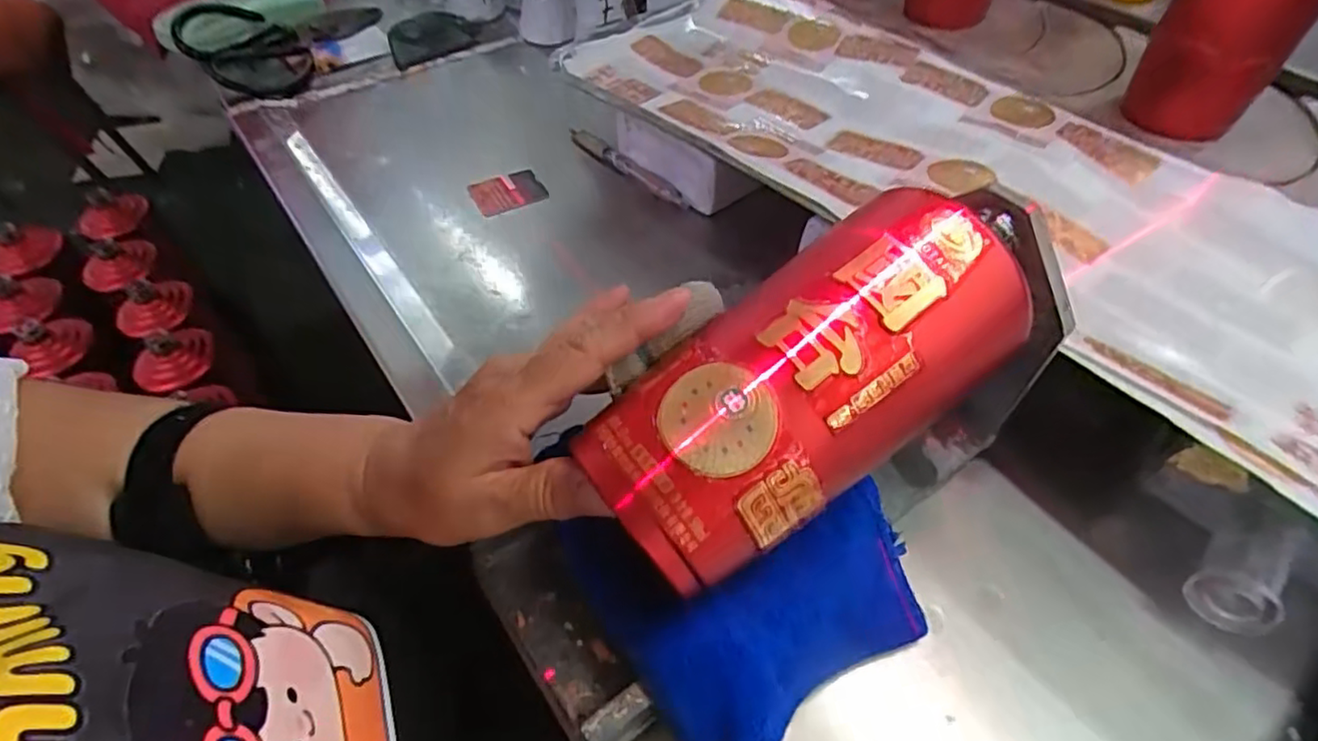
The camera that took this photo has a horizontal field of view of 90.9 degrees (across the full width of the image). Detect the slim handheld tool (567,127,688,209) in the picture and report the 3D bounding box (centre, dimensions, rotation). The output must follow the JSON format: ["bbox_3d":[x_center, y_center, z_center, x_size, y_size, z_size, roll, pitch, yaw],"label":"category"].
[{"bbox_3d":[-0.026,-0.159,0.504,0.010,0.018,0.128,-36,58,-24],"label":"slim handheld tool"}]

